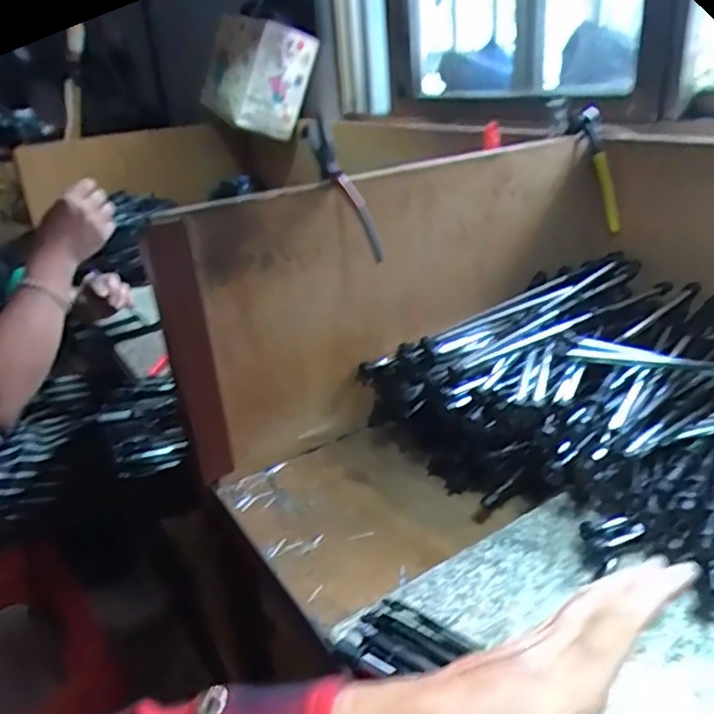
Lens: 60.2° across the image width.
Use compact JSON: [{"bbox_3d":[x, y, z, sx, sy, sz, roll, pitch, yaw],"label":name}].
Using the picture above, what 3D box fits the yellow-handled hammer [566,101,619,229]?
[{"bbox_3d":[0.325,-0.248,0.828,0.043,0.166,0.018,-14,17,33],"label":"yellow-handled hammer"}]

